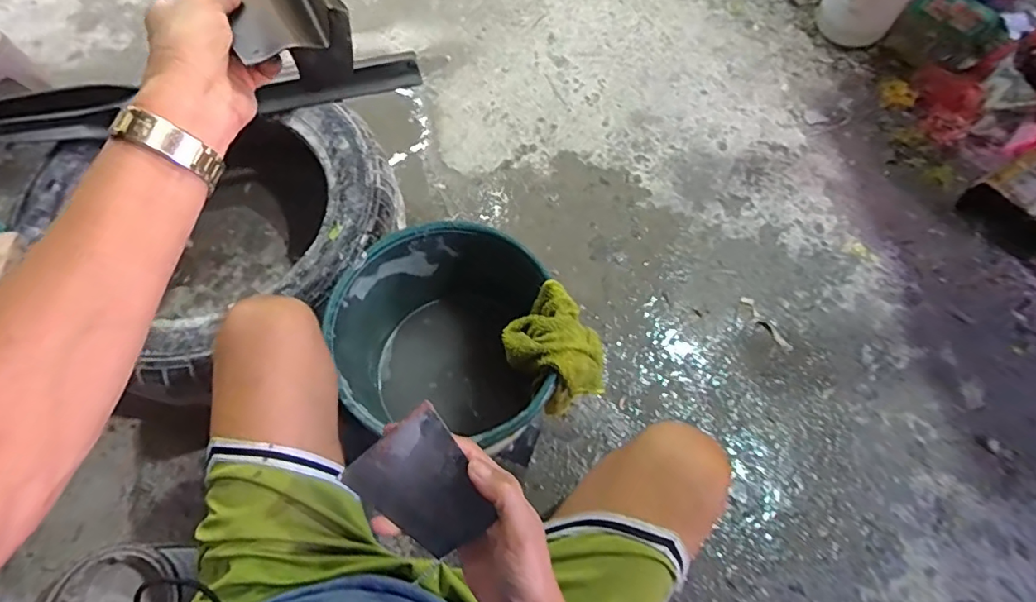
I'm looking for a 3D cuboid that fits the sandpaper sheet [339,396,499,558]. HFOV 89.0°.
[{"bbox_3d":[-0.067,0.136,0.381,0.098,0.005,0.096,-42,91,22],"label":"sandpaper sheet"}]

